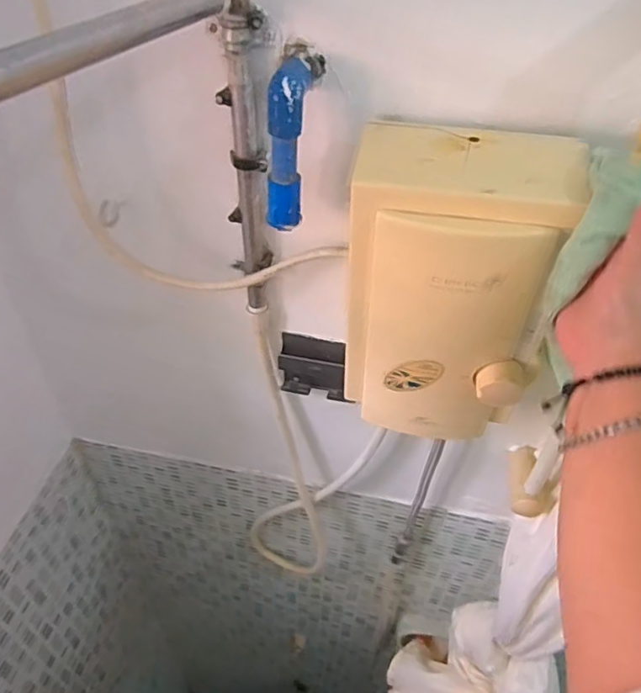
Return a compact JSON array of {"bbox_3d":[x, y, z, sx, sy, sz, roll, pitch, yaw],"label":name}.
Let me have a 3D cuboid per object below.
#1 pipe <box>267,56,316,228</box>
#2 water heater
[{"bbox_3d":[-0.026,-0.162,0.446,0.031,0.122,0.057,2,44,-1],"label":"pipe"},{"bbox_3d":[0.109,-0.035,0.478,0.164,0.280,0.084,14,45,11],"label":"water heater"}]

